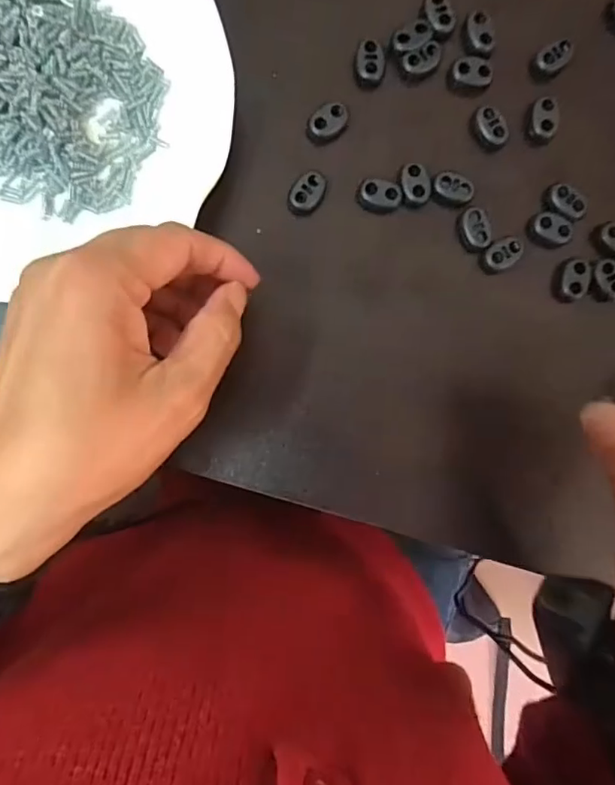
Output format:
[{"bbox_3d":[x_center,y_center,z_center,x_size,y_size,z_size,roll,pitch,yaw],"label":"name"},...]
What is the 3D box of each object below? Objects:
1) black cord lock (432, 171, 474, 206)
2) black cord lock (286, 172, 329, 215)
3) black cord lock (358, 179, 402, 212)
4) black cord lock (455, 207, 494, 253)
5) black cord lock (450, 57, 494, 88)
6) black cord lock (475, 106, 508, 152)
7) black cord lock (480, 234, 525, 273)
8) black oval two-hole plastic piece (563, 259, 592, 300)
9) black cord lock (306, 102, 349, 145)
[{"bbox_3d":[0.073,-0.102,0.277,0.020,0.008,0.013,11,89,-4],"label":"black cord lock"},{"bbox_3d":[0.000,-0.098,0.272,0.015,0.007,0.022,37,87,-3],"label":"black cord lock"},{"bbox_3d":[0.036,-0.097,0.275,0.021,0.011,0.012,12,89,-4],"label":"black cord lock"},{"bbox_3d":[0.083,-0.082,0.278,0.015,0.007,0.022,-11,91,-4],"label":"black cord lock"},{"bbox_3d":[0.082,-0.158,0.275,0.020,0.009,0.012,3,90,-4],"label":"black cord lock"},{"bbox_3d":[0.092,-0.132,0.277,0.013,0.009,0.020,-23,92,-4],"label":"black cord lock"},{"bbox_3d":[0.100,-0.071,0.279,0.024,0.007,0.013,-35,92,-3],"label":"black cord lock"},{"bbox_3d":[0.135,-0.057,0.280,0.013,0.008,0.019,20,88,-4],"label":"black oval two-hole plastic piece"},{"bbox_3d":[0.010,-0.133,0.272,0.023,0.011,0.013,-39,93,-3],"label":"black cord lock"}]

